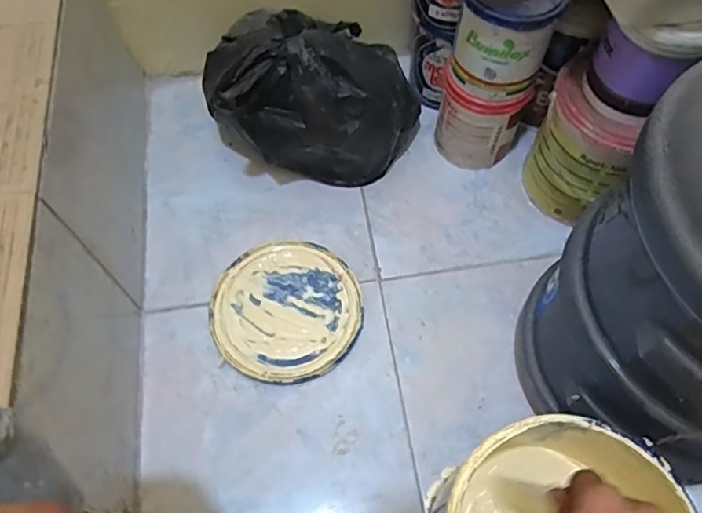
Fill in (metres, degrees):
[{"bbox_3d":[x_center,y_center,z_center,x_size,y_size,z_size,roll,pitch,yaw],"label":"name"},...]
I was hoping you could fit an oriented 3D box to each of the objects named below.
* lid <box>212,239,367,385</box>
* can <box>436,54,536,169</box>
[{"bbox_3d":[-0.076,0.063,0.675,0.173,0.013,0.176,0,63,0],"label":"lid"},{"bbox_3d":[0.169,-0.196,0.745,0.105,0.137,0.101,0,63,0],"label":"can"}]

